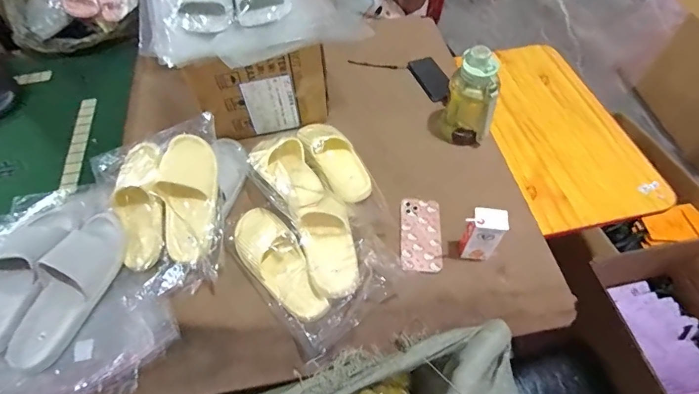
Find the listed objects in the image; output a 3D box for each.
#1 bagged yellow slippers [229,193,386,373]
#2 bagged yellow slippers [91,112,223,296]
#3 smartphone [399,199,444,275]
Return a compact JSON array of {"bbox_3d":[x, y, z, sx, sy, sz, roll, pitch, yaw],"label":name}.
[{"bbox_3d":[-0.080,0.094,0.722,0.218,0.116,0.315,-34,62,-20],"label":"bagged yellow slippers"},{"bbox_3d":[-0.386,0.019,0.779,0.258,0.106,0.342,-11,57,-6],"label":"bagged yellow slippers"},{"bbox_3d":[0.147,0.074,0.794,0.083,0.012,0.164,3,57,3],"label":"smartphone"}]

